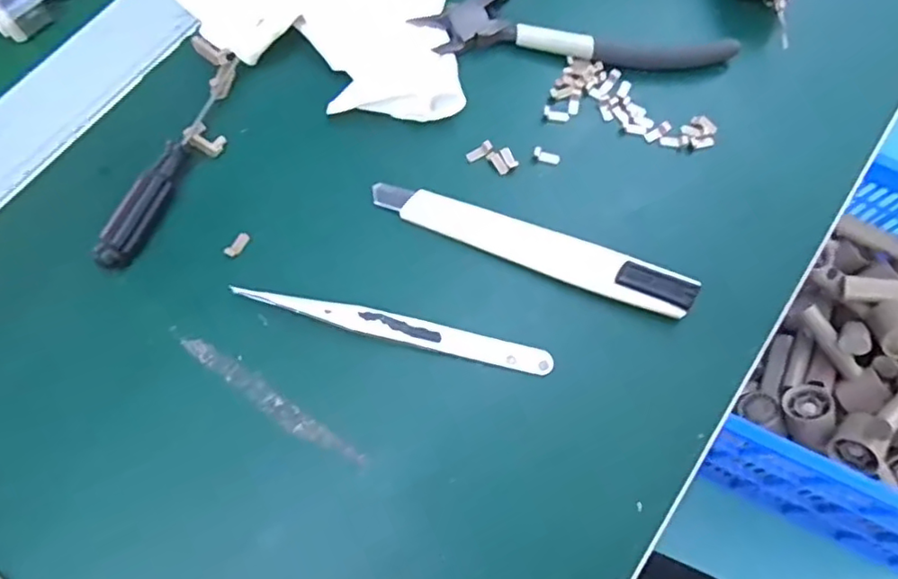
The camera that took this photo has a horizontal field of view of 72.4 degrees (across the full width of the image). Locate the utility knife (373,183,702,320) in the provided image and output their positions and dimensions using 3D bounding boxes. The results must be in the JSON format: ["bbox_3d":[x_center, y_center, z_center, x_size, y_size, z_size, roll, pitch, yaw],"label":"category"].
[{"bbox_3d":[0.035,-0.020,0.263,0.140,0.011,0.018,22,72,5],"label":"utility knife"}]

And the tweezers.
[{"bbox_3d":[-0.021,0.016,0.251,0.128,0.010,0.011,12,72,2],"label":"tweezers"}]

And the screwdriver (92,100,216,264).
[{"bbox_3d":[-0.124,-0.048,0.266,0.013,0.011,0.088,23,73,5],"label":"screwdriver"}]

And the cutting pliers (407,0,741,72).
[{"bbox_3d":[0.056,-0.143,0.304,0.135,0.010,0.116,-20,74,-9],"label":"cutting pliers"}]

